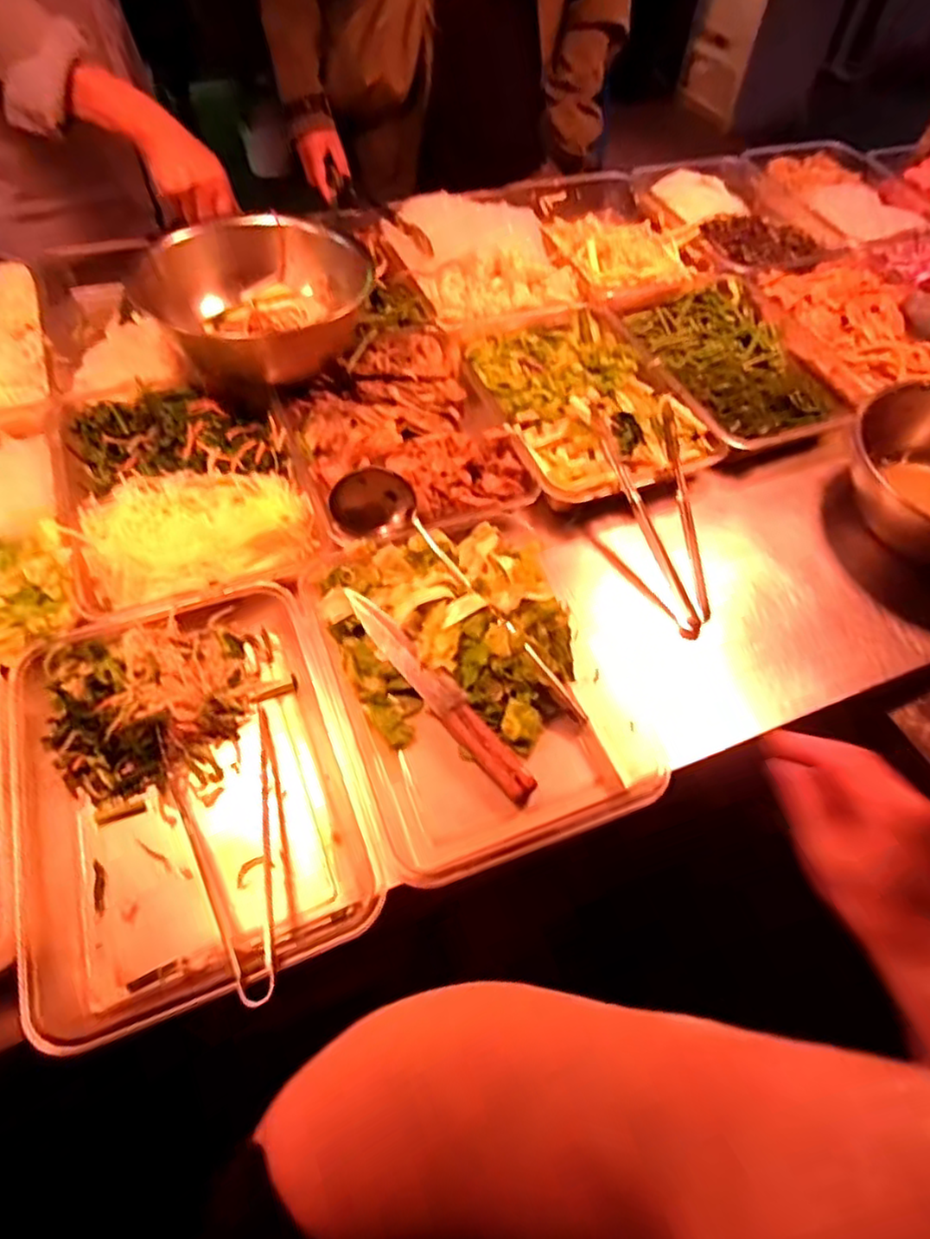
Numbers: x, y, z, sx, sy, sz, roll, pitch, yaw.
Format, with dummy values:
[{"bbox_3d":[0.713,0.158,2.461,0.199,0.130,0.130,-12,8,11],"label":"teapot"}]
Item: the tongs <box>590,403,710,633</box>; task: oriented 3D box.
[{"bbox_3d":[0.235,-0.123,0.800,0.100,0.047,0.294,-11,79,-10],"label":"tongs"}]

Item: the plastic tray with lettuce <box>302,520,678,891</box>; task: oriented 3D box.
[{"bbox_3d":[0.005,0.061,0.672,0.268,0.065,0.356,-18,59,-15],"label":"plastic tray with lettuce"}]

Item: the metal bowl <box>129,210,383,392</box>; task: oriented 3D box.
[{"bbox_3d":[-0.255,-0.405,0.879,0.239,0.119,0.239,2,56,-2],"label":"metal bowl"}]

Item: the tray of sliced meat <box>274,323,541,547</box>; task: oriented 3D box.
[{"bbox_3d":[-0.088,-0.234,0.853,0.254,0.046,0.341,-18,59,-15],"label":"tray of sliced meat"}]

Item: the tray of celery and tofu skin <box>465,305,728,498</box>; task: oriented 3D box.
[{"bbox_3d":[0.154,-0.301,0.907,0.257,0.051,0.355,-18,59,-15],"label":"tray of celery and tofu skin"}]

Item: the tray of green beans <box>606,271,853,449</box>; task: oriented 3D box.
[{"bbox_3d":[0.387,-0.371,0.982,0.260,0.043,0.342,-22,60,-17],"label":"tray of green beans"}]

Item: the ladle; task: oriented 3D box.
[{"bbox_3d":[0.007,-0.038,0.700,0.338,0.091,0.073,34,61,18],"label":"ladle"}]

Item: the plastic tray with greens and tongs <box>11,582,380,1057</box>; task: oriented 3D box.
[{"bbox_3d":[-0.243,0.149,0.606,0.273,0.075,0.364,-16,59,-14],"label":"plastic tray with greens and tongs"}]

